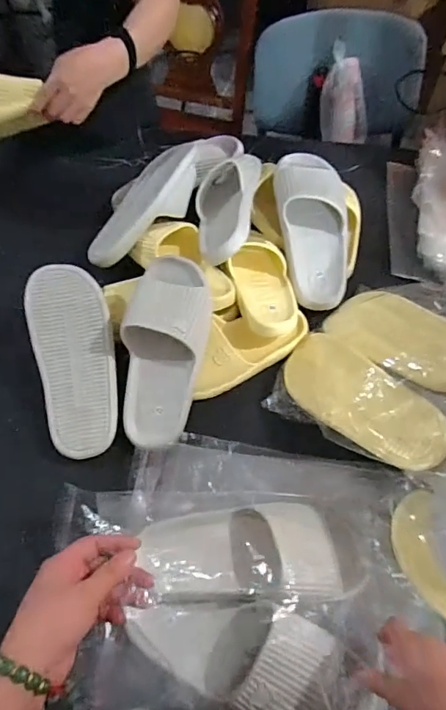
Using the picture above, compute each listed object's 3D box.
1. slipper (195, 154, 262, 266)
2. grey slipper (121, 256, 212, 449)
[{"bbox_3d":[0.004,-0.253,0.795,0.098,0.081,0.244,7,60,5],"label":"slipper"},{"bbox_3d":[-0.079,-0.009,0.652,0.110,0.066,0.263,7,88,5],"label":"grey slipper"}]

